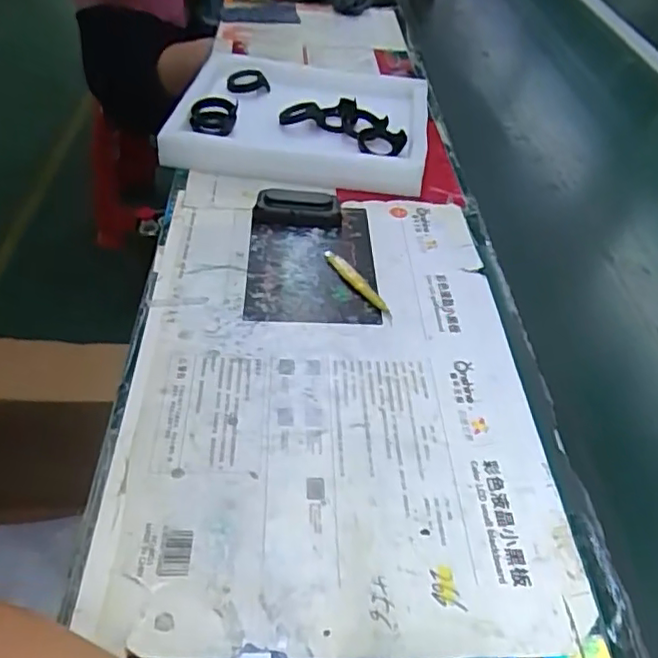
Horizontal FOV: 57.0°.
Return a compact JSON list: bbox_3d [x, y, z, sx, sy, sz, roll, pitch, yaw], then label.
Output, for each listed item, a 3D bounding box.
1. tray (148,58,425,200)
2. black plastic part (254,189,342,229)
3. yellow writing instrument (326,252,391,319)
[{"bbox_3d":[-0.033,-0.324,0.895,0.345,0.042,0.310,8,44,1],"label":"tray"},{"bbox_3d":[-0.038,-0.149,0.742,0.107,0.030,0.039,6,44,-1],"label":"black plastic part"},{"bbox_3d":[0.033,-0.053,0.676,0.016,0.012,0.123,-19,50,-24],"label":"yellow writing instrument"}]

